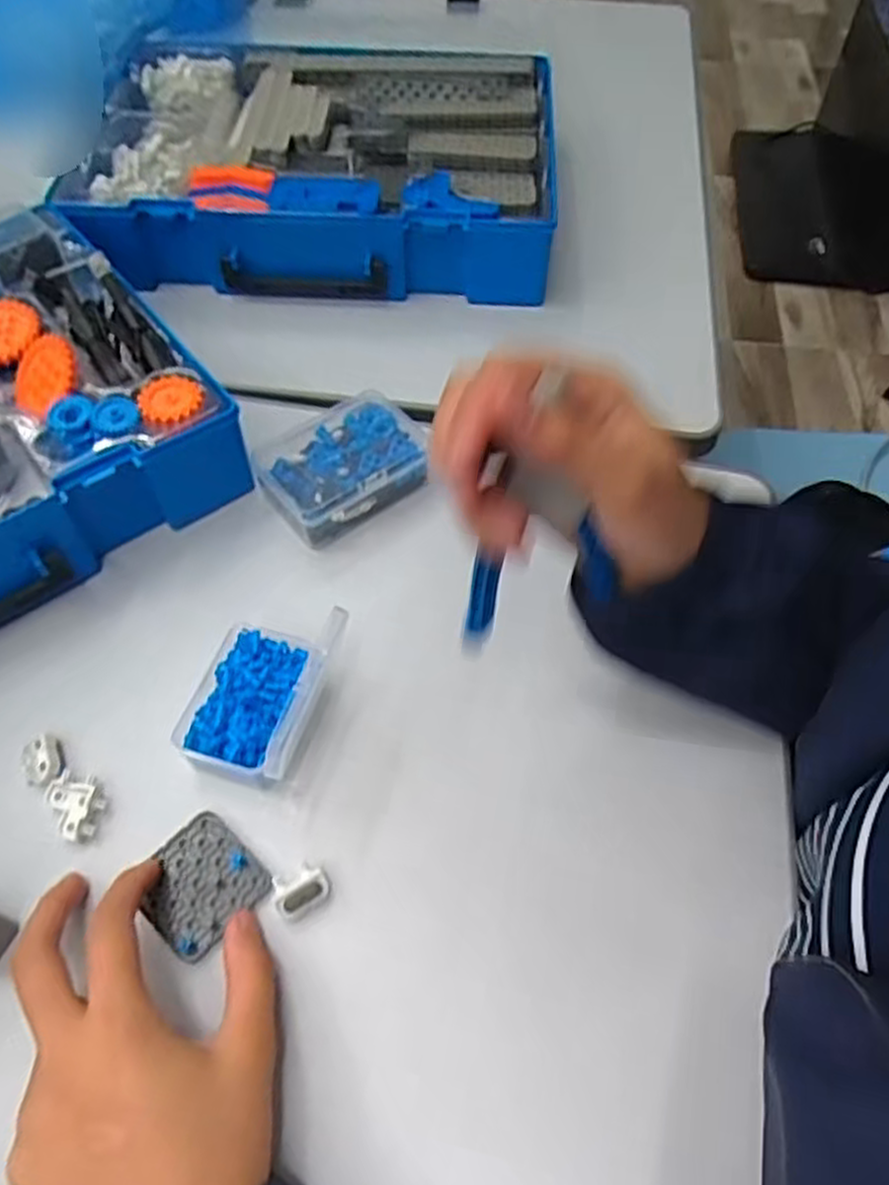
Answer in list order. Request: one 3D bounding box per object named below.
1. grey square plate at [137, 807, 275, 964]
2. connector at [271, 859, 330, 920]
[{"bbox_3d":[-0.111,0.132,0.359,0.051,0.004,0.048,40,65,22],"label":"grey square plate"},{"bbox_3d":[-0.065,0.133,0.356,0.025,0.008,0.021,-26,60,-16],"label":"connector"}]

